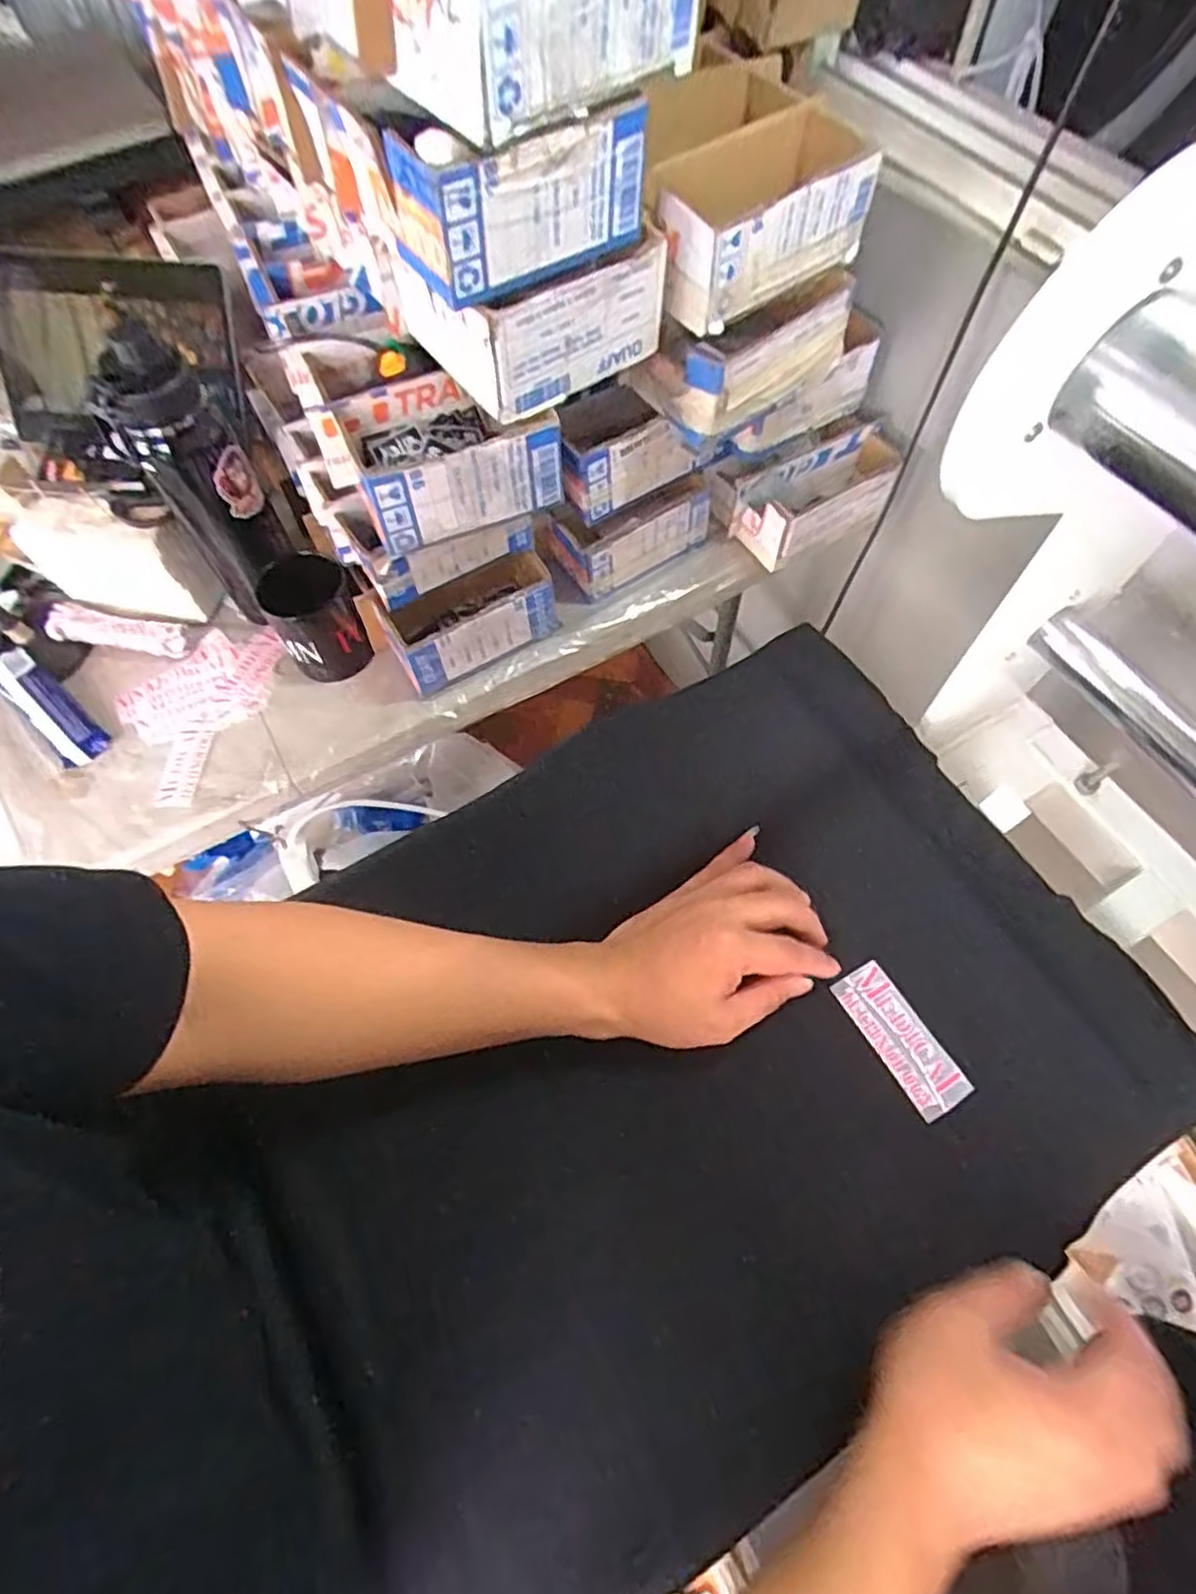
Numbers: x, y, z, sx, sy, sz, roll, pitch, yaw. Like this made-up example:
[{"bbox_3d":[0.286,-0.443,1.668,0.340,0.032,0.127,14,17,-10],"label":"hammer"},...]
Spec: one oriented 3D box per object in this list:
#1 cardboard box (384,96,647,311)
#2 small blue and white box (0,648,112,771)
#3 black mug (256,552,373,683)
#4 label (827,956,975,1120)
[{"bbox_3d":[-0.051,-0.379,0.455,0.155,0.077,0.079,-33,68,-14],"label":"cardboard box"},{"bbox_3d":[-0.537,-0.088,0.705,0.154,0.024,0.045,38,70,18],"label":"small blue and white box"},{"bbox_3d":[-0.273,-0.175,0.702,0.080,0.086,0.089,-24,66,-10],"label":"black mug"},{"bbox_3d":[0.183,0.146,0.440,0.037,0.004,0.090,-29,68,-13],"label":"label"}]

